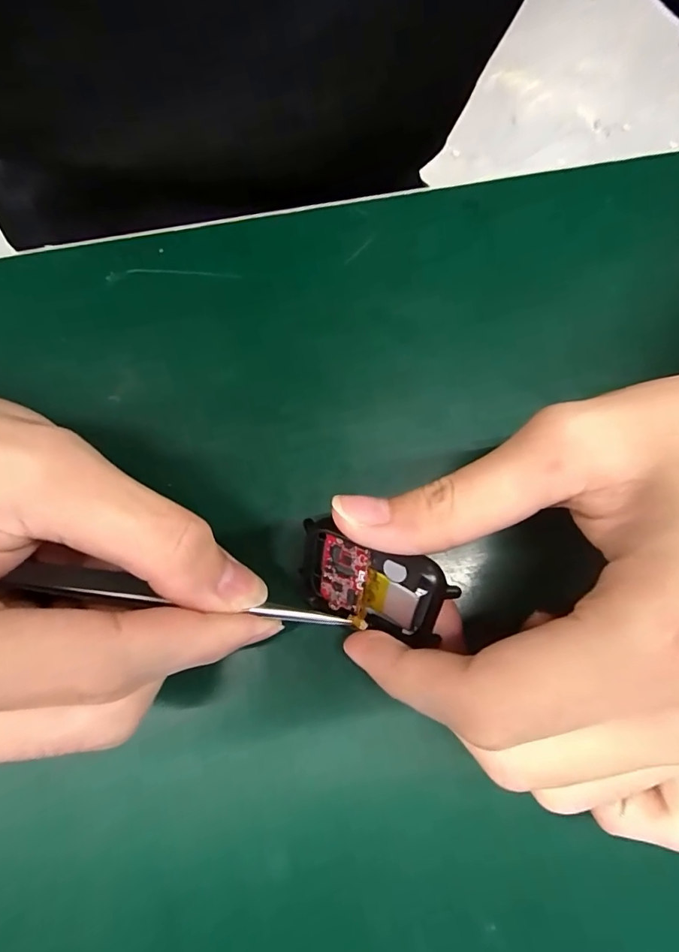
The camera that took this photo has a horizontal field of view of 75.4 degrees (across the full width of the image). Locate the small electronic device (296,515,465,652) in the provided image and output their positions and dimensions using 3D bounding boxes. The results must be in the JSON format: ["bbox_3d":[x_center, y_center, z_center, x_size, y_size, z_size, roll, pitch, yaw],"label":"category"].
[{"bbox_3d":[0.009,0.035,0.137,0.048,0.042,0.008,17,41,21],"label":"small electronic device"}]

